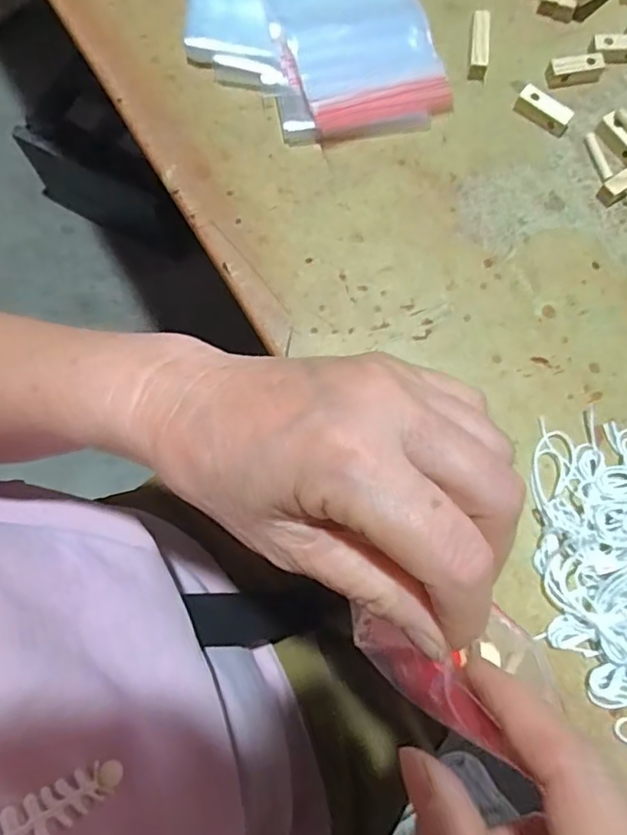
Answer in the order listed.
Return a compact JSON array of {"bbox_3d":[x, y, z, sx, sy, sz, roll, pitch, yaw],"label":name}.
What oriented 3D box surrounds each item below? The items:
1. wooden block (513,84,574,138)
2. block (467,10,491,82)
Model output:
[{"bbox_3d":[0.131,-0.175,0.337,0.032,0.011,0.014,33,78,7],"label":"wooden block"},{"bbox_3d":[0.098,-0.218,0.348,0.011,0.012,0.041,8,76,1],"label":"block"}]

